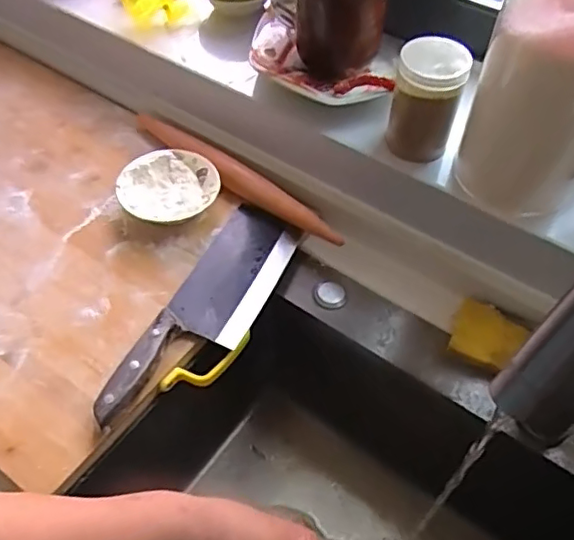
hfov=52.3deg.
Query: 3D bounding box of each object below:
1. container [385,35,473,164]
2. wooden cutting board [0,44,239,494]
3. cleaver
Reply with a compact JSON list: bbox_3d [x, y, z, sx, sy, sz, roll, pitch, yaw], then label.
[{"bbox_3d":[0.133,-0.163,0.564,0.062,0.101,0.051,10,53,6],"label":"container"},{"bbox_3d":[-0.340,-0.087,0.680,0.637,0.028,0.397,30,57,21],"label":"wooden cutting board"},{"bbox_3d":[-0.076,0.035,0.575,0.084,0.026,0.283,20,54,15],"label":"cleaver"}]

